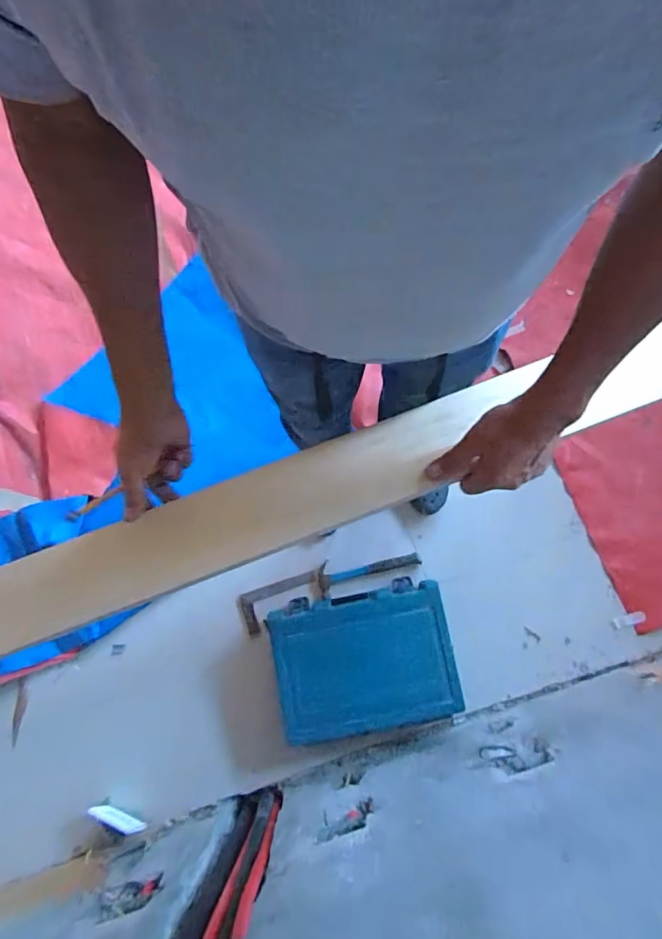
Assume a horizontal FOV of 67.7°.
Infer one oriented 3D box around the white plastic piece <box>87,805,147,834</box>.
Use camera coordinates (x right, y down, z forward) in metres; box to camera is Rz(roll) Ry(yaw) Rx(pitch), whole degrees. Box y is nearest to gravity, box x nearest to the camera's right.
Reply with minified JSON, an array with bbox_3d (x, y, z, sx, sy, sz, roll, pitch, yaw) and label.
[{"bbox_3d":[-0.501,0.816,1.152,0.136,0.010,0.034,19,46,9],"label":"white plastic piece"}]

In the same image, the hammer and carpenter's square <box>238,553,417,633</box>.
[{"bbox_3d":[-0.011,0.291,1.279,0.481,0.043,0.097,-22,77,-4],"label":"hammer and carpenter's square"}]

